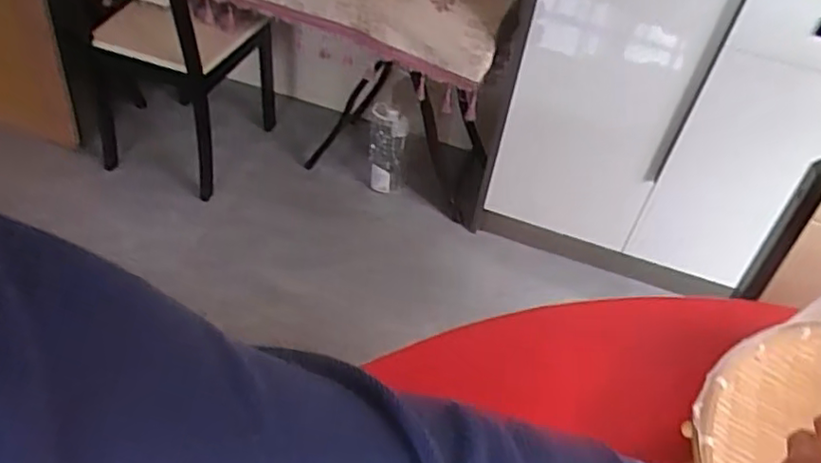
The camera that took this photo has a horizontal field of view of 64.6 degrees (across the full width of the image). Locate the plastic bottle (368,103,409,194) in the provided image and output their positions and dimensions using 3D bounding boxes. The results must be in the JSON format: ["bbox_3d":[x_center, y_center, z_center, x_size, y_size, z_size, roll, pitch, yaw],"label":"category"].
[{"bbox_3d":[-0.065,-0.241,1.849,0.106,0.256,0.109,4,42,-4],"label":"plastic bottle"}]

